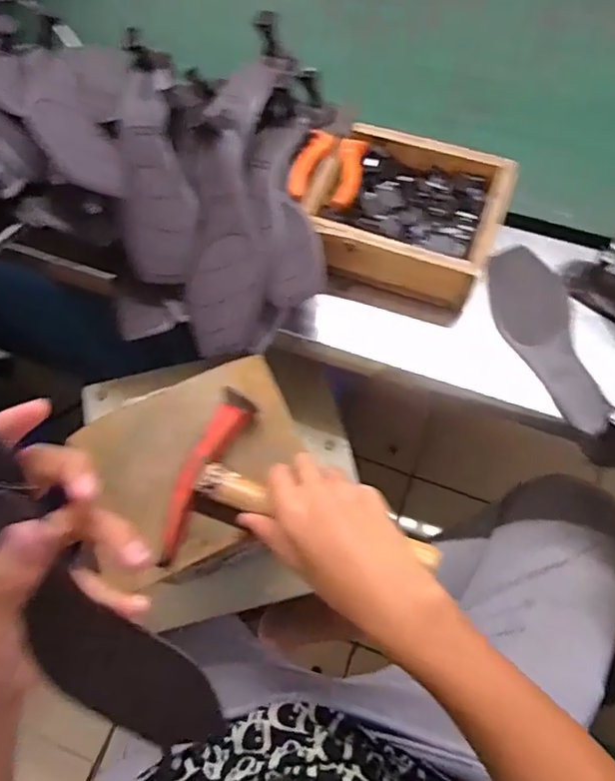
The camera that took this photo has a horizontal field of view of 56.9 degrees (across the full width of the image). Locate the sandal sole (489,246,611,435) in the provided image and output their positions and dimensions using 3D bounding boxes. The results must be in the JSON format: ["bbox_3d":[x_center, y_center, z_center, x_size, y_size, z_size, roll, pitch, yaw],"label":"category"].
[{"bbox_3d":[0.223,-0.050,0.538,0.061,0.023,0.191,-8,67,0],"label":"sandal sole"}]

